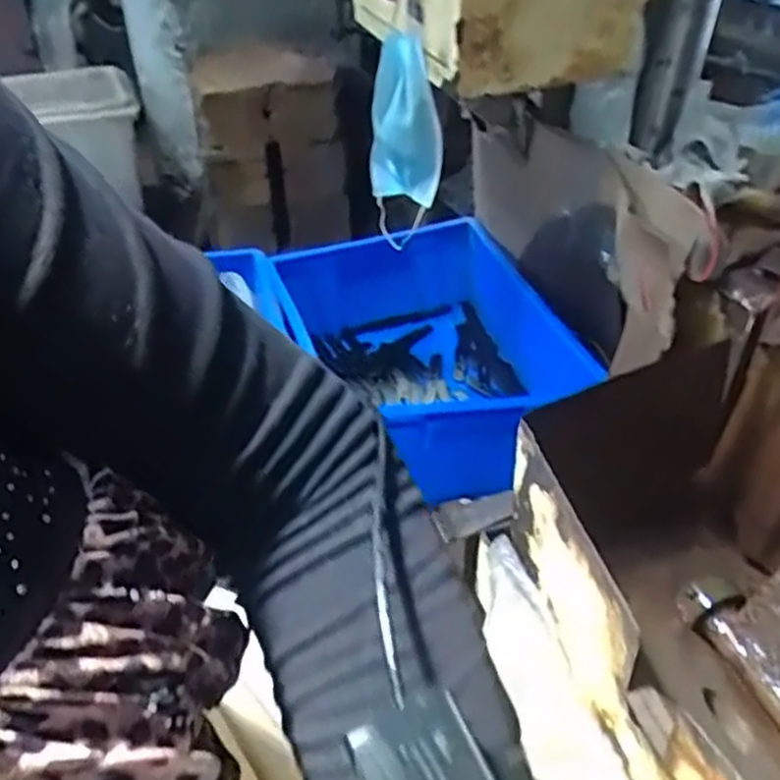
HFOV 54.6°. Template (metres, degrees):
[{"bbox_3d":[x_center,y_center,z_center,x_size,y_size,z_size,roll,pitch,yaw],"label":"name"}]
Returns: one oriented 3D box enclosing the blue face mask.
[{"bbox_3d":[0.014,-0.251,0.791,0.025,0.213,0.103,-26,46,-32],"label":"blue face mask"}]

